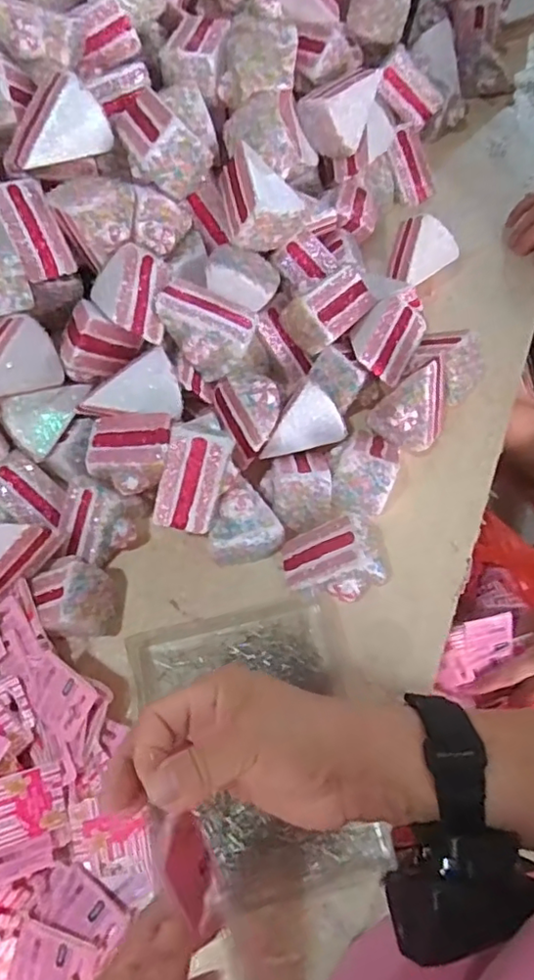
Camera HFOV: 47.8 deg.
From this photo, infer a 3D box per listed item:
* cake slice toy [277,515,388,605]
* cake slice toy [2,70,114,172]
[{"bbox_3d":[0.065,0.058,0.539,0.098,0.062,0.075,-15,65,-6],"label":"cake slice toy"},{"bbox_3d":[-0.197,-0.333,0.545,0.095,0.057,0.058,-35,68,-15],"label":"cake slice toy"}]

